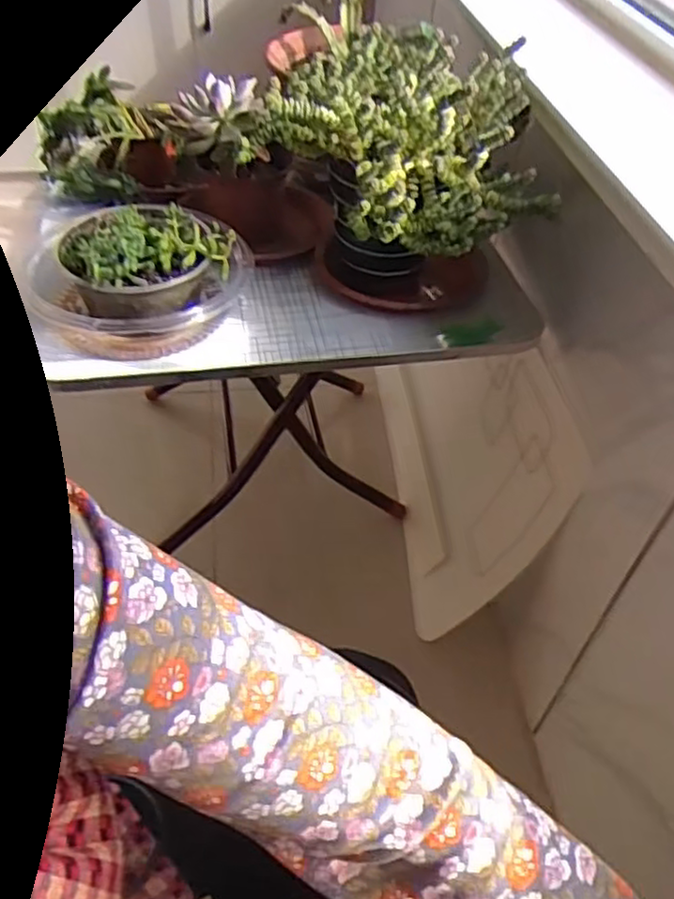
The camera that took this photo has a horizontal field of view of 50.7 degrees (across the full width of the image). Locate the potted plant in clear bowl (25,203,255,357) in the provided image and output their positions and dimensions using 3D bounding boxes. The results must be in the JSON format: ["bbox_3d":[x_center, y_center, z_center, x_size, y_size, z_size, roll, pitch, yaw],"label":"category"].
[{"bbox_3d":[-0.194,-0.186,0.761,0.192,0.125,0.176,-3,46,-6],"label":"potted plant in clear bowl"}]

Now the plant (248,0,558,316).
[{"bbox_3d":[0.055,-0.261,0.777,0.294,0.268,0.276,-1,46,-5],"label":"plant"}]

